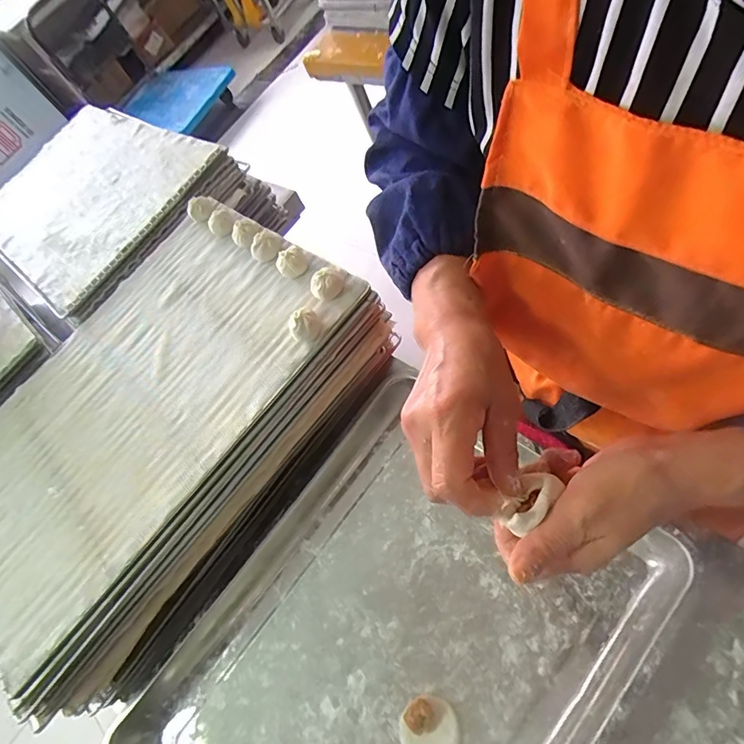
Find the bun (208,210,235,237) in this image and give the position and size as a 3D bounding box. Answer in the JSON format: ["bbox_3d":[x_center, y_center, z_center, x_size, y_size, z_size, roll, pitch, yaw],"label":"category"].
[{"bbox_3d":[-0.236,-0.236,0.704,0.036,0.031,0.039,-6,53,-3],"label":"bun"}]

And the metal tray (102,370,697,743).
[{"bbox_3d":[-0.011,0.327,0.480,0.382,0.053,0.567,33,78,32],"label":"metal tray"}]

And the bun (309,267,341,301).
[{"bbox_3d":[-0.060,-0.110,0.567,0.036,0.032,0.028,-36,60,-23],"label":"bun"}]

